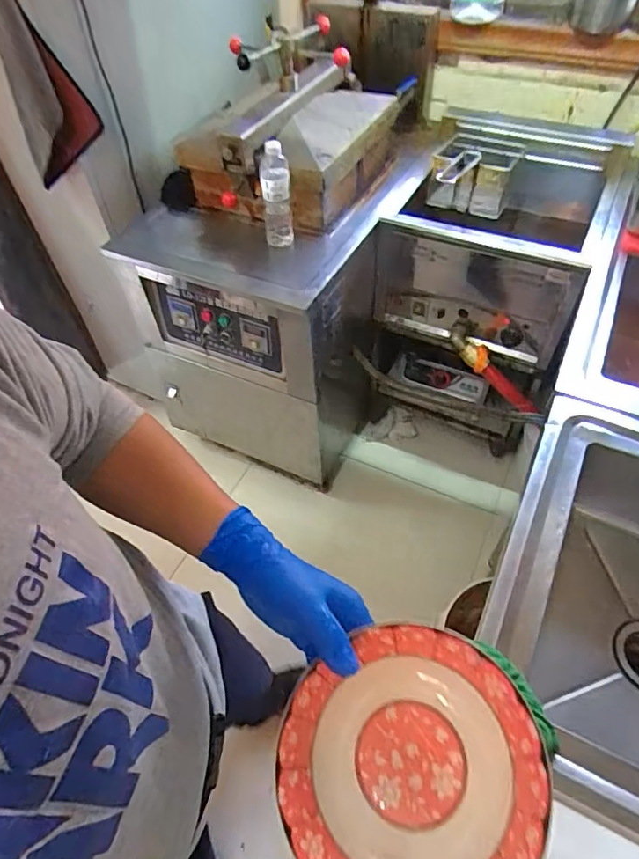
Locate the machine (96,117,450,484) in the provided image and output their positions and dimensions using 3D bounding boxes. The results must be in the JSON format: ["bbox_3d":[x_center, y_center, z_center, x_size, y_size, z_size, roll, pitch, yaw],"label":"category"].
[{"bbox_3d":[-0.086,-0.388,1.705,0.610,0.835,0.826,19,55,17],"label":"machine"}]

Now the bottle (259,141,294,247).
[{"bbox_3d":[-0.094,-0.517,1.150,0.065,0.228,0.059,-1,52,2],"label":"bottle"}]

